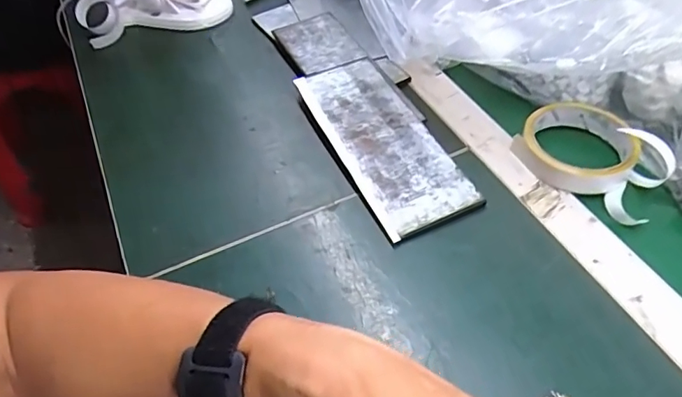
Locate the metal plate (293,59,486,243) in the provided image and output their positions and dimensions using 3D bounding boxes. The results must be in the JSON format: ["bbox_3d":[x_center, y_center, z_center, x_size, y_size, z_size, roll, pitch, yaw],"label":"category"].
[{"bbox_3d":[0.035,-0.054,0.440,0.086,0.005,0.200,-22,57,-14],"label":"metal plate"}]

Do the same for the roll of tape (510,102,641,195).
[{"bbox_3d":[0.201,-0.045,0.420,0.088,0.025,0.090,-2,50,2],"label":"roll of tape"}]

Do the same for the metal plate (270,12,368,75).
[{"bbox_3d":[-0.023,-0.166,0.535,0.071,0.008,0.103,-23,56,-15],"label":"metal plate"}]

